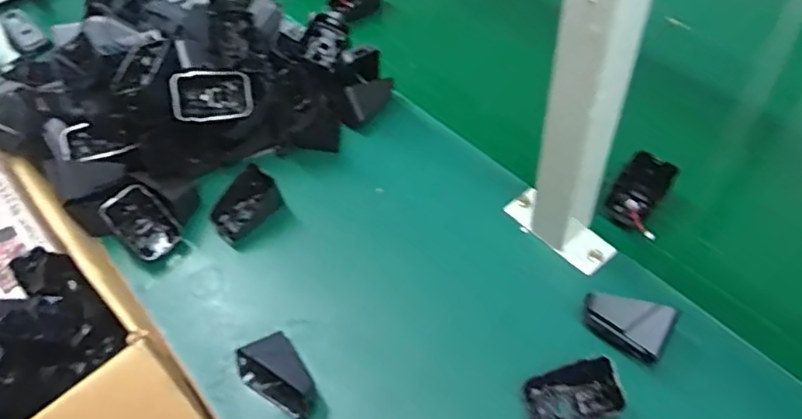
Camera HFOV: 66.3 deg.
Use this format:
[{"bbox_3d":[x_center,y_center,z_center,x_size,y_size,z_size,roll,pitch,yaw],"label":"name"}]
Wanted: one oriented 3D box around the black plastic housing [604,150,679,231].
[{"bbox_3d":[0.228,-0.018,0.591,0.044,0.033,0.074,33,62,27],"label":"black plastic housing"}]

